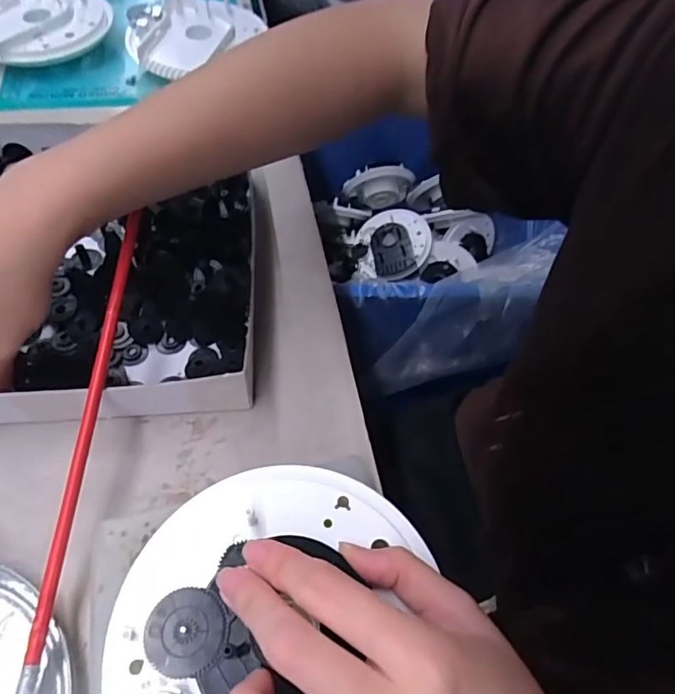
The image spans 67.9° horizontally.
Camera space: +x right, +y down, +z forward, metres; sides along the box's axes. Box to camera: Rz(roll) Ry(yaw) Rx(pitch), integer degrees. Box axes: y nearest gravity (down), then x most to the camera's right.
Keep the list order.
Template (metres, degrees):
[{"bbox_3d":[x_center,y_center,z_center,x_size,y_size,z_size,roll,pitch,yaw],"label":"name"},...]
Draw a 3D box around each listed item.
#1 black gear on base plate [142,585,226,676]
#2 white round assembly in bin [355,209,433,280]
[{"bbox_3d":[-0.052,0.098,0.172,0.026,0.004,0.026,1,56,-2],"label":"black gear on base plate"},{"bbox_3d":[0.092,-0.161,0.807,0.119,0.040,0.119,-4,67,10],"label":"white round assembly in bin"}]

